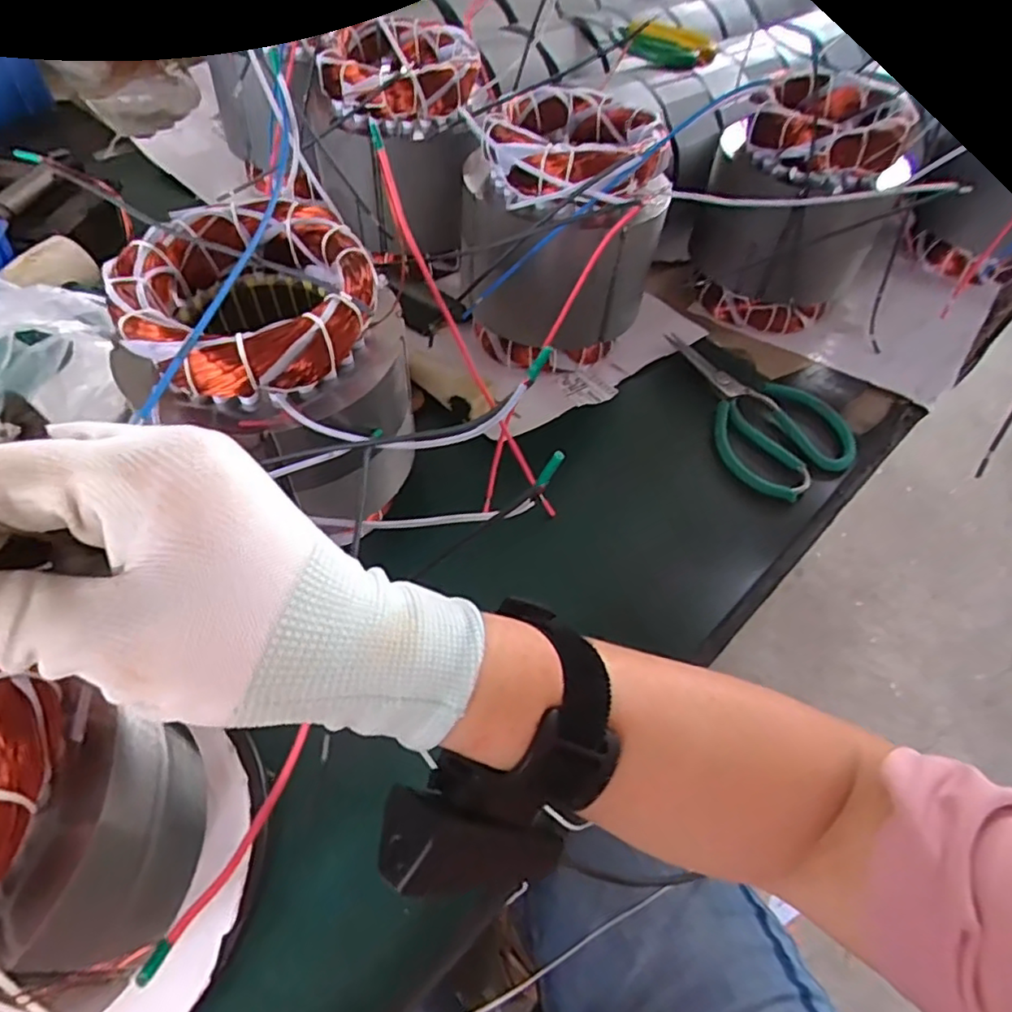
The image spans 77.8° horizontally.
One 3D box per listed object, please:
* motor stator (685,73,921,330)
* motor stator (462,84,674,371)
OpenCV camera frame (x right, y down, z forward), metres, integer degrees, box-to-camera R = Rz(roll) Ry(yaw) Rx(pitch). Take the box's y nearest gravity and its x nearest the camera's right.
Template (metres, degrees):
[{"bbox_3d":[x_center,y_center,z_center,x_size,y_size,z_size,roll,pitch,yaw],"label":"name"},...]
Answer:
[{"bbox_3d":[0.261,-0.274,0.582,0.143,0.168,0.143,3,55,-4],"label":"motor stator"},{"bbox_3d":[0.048,-0.225,0.523,0.146,0.180,0.146,11,55,2],"label":"motor stator"}]

